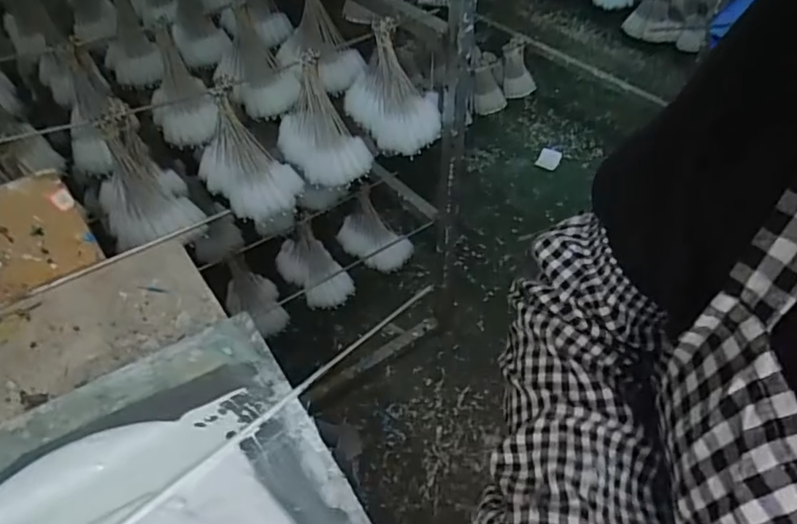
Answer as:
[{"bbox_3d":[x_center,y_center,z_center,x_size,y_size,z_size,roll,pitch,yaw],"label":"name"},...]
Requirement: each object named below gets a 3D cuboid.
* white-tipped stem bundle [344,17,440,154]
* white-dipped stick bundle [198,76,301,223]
[{"bbox_3d":[-0.010,-0.310,0.996,0.160,0.194,0.158,-5,45,-5],"label":"white-tipped stem bundle"},{"bbox_3d":[-0.235,-0.182,0.902,0.124,0.185,0.155,-28,51,-26],"label":"white-dipped stick bundle"}]

